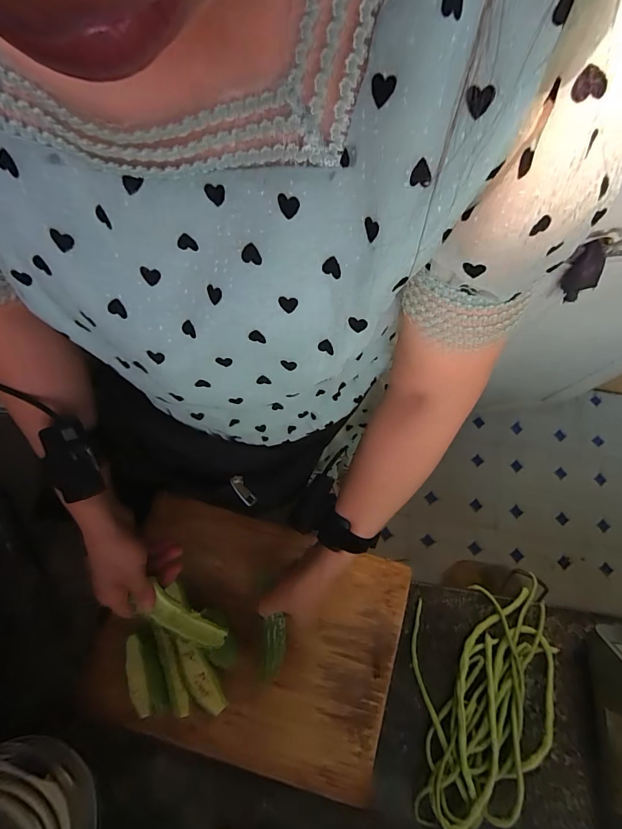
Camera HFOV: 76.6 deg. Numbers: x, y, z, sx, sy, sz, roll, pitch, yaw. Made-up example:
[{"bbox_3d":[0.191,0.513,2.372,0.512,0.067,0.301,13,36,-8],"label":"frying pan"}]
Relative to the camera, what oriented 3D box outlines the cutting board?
[{"bbox_3d":[-0.070,0.285,0.504,0.354,0.033,0.270,17,71,0],"label":"cutting board"}]

